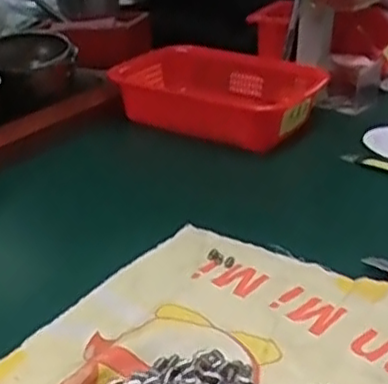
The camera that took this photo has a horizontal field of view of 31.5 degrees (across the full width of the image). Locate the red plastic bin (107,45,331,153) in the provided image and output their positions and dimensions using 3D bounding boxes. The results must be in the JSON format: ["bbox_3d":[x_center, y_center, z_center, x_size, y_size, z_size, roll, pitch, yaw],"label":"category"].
[{"bbox_3d":[0.022,-0.113,0.801,0.225,0.060,0.159,15,30,25],"label":"red plastic bin"}]

